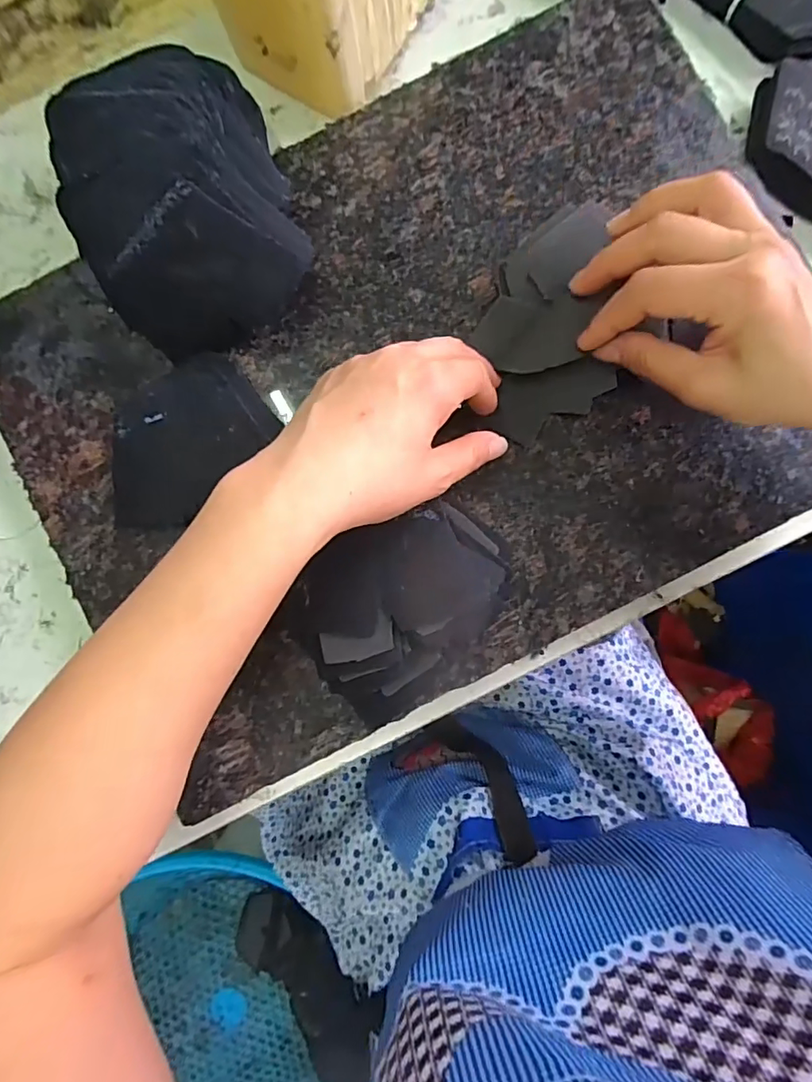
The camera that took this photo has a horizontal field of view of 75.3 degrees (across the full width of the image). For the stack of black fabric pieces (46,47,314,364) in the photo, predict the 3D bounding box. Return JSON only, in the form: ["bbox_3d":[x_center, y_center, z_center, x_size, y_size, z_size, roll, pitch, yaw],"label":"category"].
[{"bbox_3d":[-0.123,-0.184,0.296,0.116,0.085,0.139,-21,86,1],"label":"stack of black fabric pieces"}]

